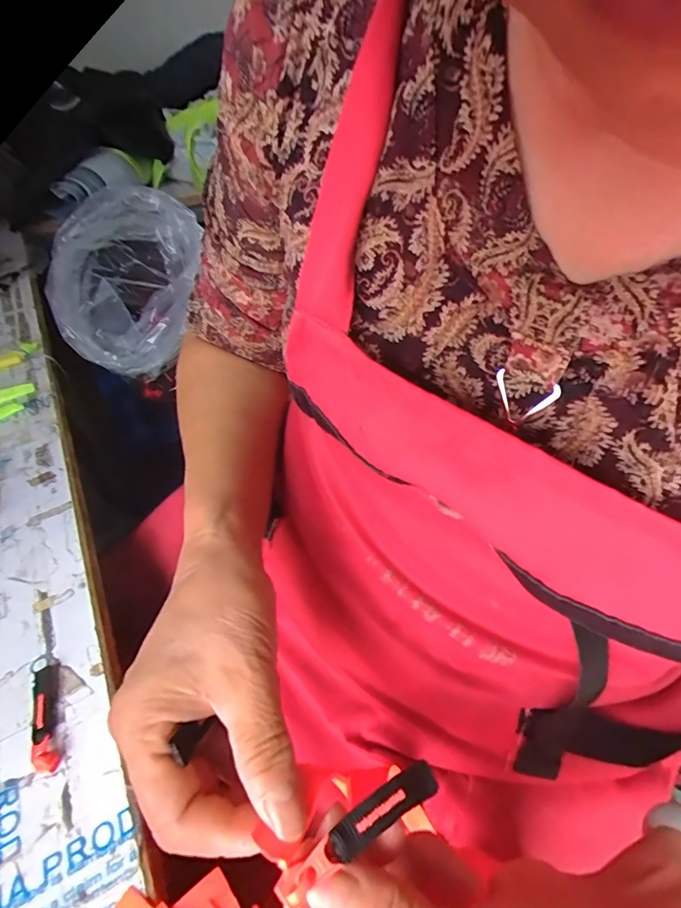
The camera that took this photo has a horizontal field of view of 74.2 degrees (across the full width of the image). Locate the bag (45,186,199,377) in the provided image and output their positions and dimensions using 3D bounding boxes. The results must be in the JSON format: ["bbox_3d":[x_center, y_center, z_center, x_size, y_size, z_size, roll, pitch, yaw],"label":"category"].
[{"bbox_3d":[-0.314,-0.259,0.659,0.213,0.172,0.250,-30,51,-23],"label":"bag"}]

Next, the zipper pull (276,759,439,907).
[{"bbox_3d":[0.008,0.138,0.166,0.066,0.004,0.011,-24,49,-22],"label":"zipper pull"}]

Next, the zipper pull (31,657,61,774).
[{"bbox_3d":[-0.194,0.167,0.294,0.017,0.007,0.075,-21,48,-16],"label":"zipper pull"}]

